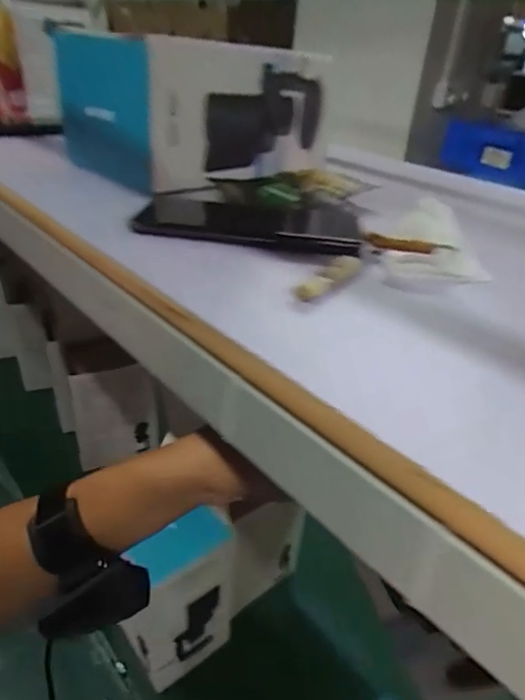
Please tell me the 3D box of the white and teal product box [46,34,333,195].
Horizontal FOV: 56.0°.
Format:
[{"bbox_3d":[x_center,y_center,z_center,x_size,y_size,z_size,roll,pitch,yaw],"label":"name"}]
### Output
[{"bbox_3d":[-0.061,-0.233,0.482,0.150,0.111,0.245,28,37,35],"label":"white and teal product box"}]

